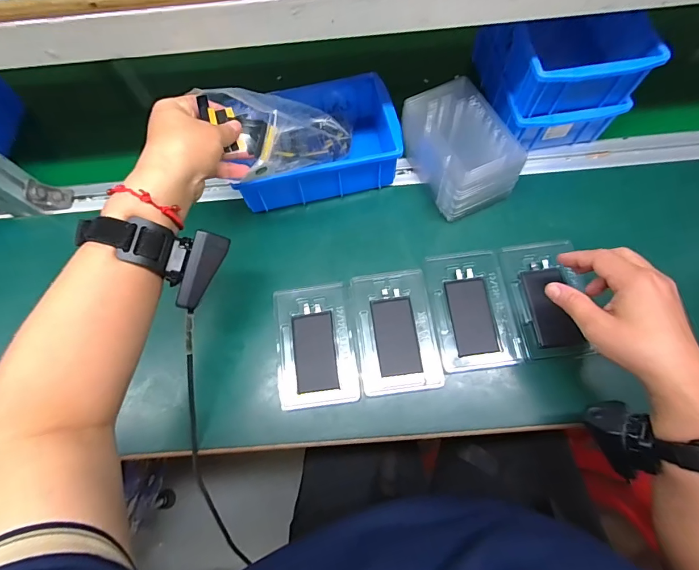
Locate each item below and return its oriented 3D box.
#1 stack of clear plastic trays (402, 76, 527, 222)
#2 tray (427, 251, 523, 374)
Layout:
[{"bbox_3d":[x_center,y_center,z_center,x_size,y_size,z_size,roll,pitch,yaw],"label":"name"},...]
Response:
[{"bbox_3d":[0.131,-0.161,0.461,0.091,0.089,0.139,-22,71,-5],"label":"stack of clear plastic trays"},{"bbox_3d":[0.135,0.025,0.424,0.086,0.014,0.129,-7,70,0],"label":"tray"}]

